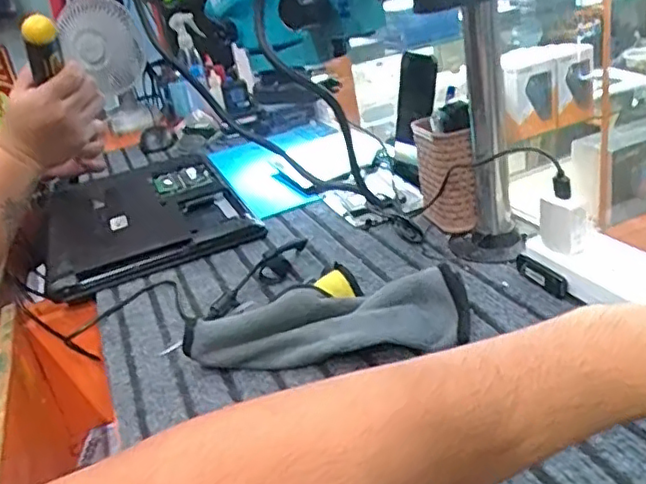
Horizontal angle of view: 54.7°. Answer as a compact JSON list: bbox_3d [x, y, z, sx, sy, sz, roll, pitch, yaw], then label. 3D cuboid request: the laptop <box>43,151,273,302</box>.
[{"bbox_3d":[-0.263,-0.049,0.880,0.252,0.039,0.431,-16,25,-21],"label":"laptop"}]

